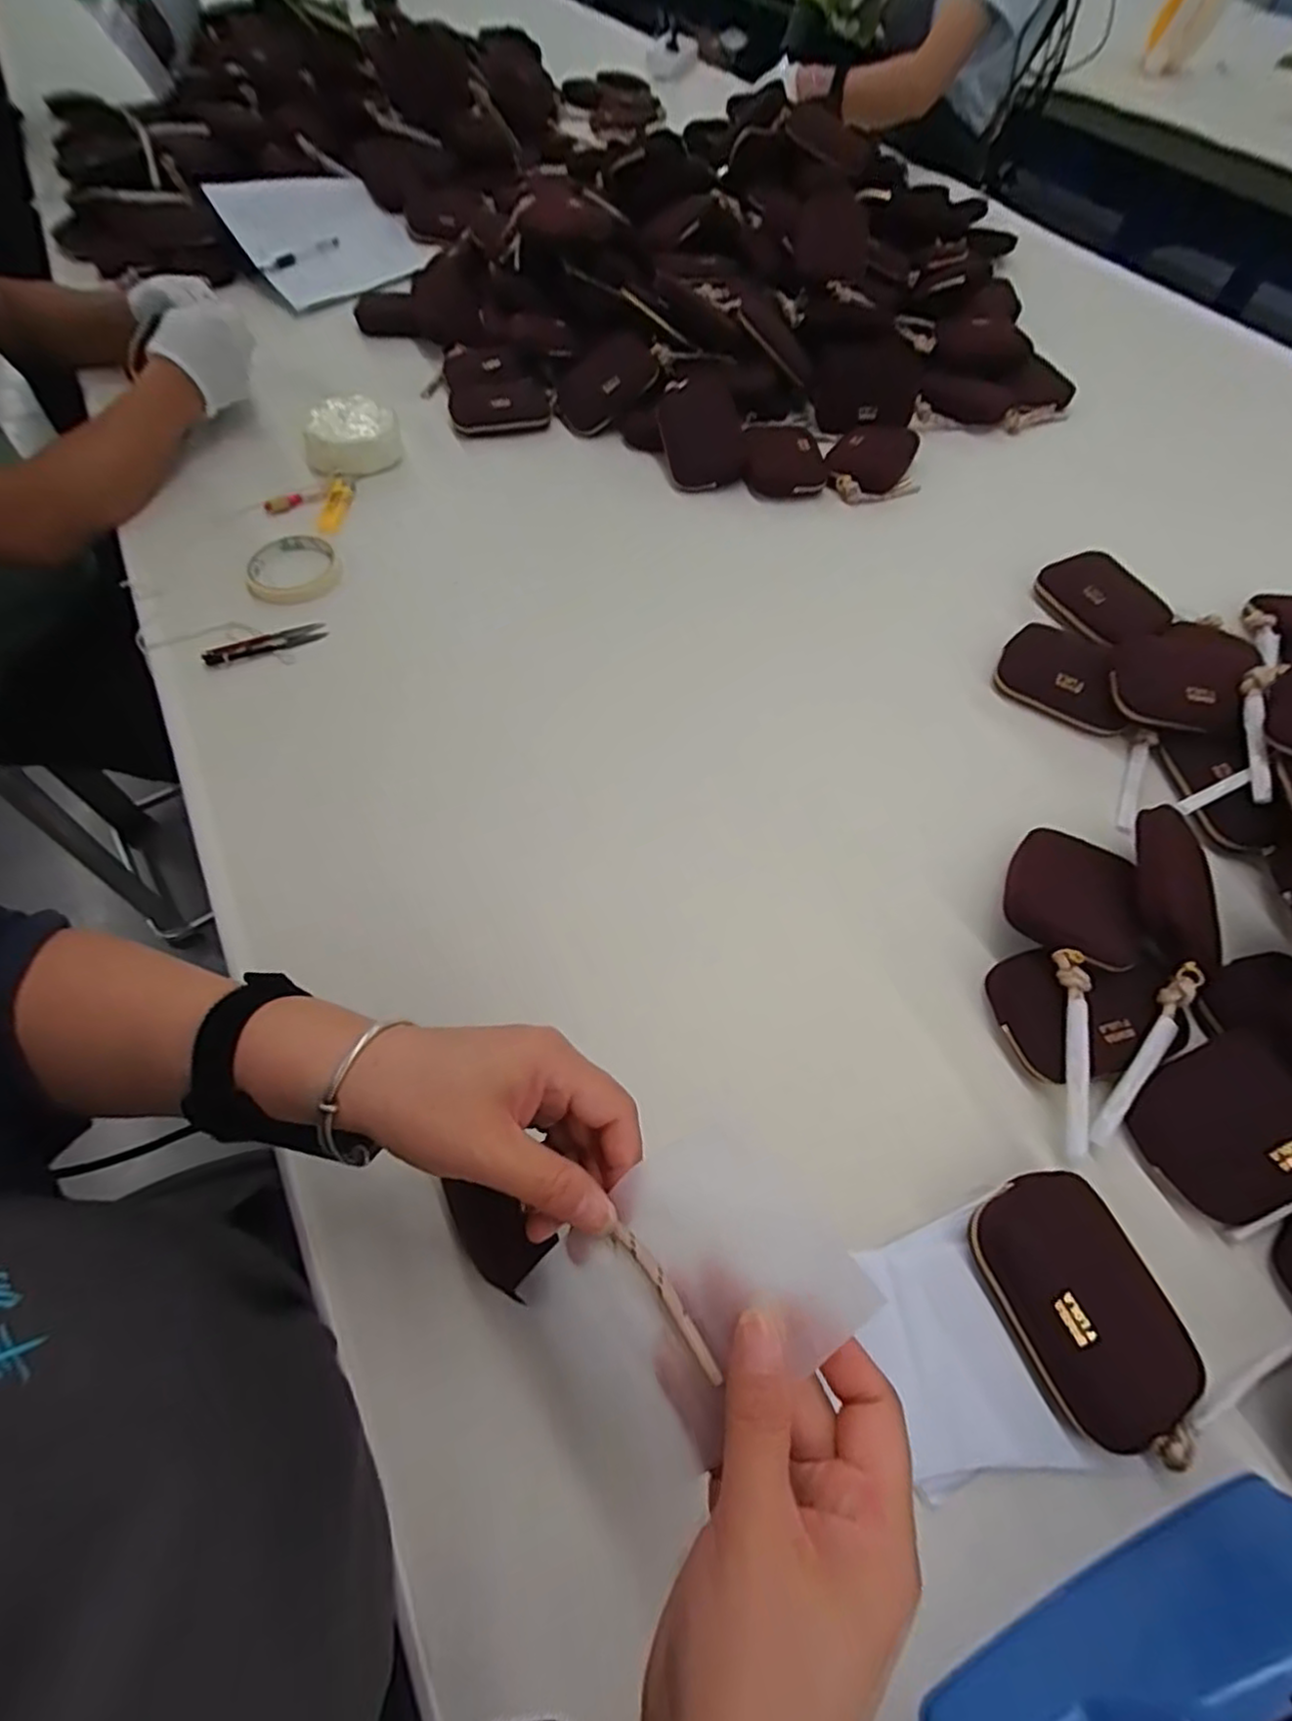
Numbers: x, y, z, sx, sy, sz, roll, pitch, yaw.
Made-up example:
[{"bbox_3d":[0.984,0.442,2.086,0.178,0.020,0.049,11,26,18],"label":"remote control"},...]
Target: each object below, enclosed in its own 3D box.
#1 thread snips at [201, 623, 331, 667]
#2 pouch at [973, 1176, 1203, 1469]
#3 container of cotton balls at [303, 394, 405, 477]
[{"bbox_3d":[-0.346,-0.198,0.592,0.105,0.011,0.019,-20,63,-11],"label":"thread snips"},{"bbox_3d":[0.230,0.239,0.342,0.072,0.031,0.127,-24,64,-14],"label":"pouch"},{"bbox_3d":[-0.330,-0.475,0.727,0.102,0.041,0.097,-18,63,-11],"label":"container of cotton balls"}]

